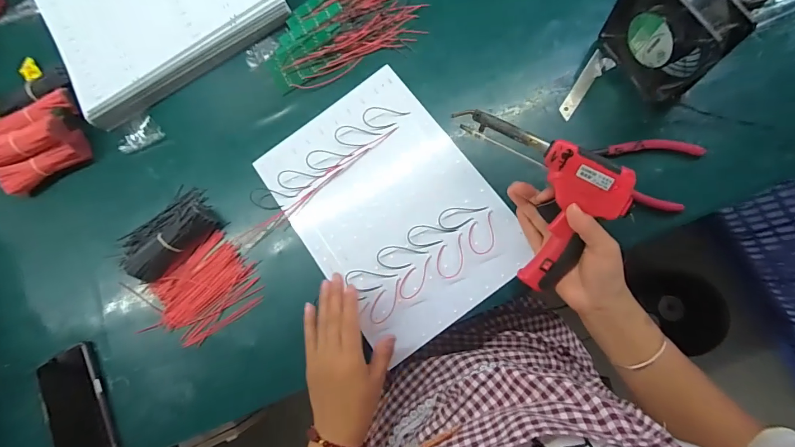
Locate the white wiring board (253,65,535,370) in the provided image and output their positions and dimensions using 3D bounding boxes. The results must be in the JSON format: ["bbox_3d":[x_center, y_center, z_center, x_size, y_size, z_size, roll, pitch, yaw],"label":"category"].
[{"bbox_3d":[-0.012,-0.025,0.481,0.213,0.011,0.321,-36,75,-1],"label":"white wiring board"}]

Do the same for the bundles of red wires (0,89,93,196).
[{"bbox_3d":[-0.523,-0.119,0.548,0.136,0.066,0.115,-26,75,2],"label":"bundles of red wires"}]

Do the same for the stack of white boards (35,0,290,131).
[{"bbox_3d":[-0.351,-0.327,0.560,0.326,0.037,0.259,-32,81,3],"label":"stack of white boards"}]

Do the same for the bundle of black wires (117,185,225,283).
[{"bbox_3d":[-0.314,0.012,0.509,0.139,0.046,0.087,-43,75,-3],"label":"bundle of black wires"}]

